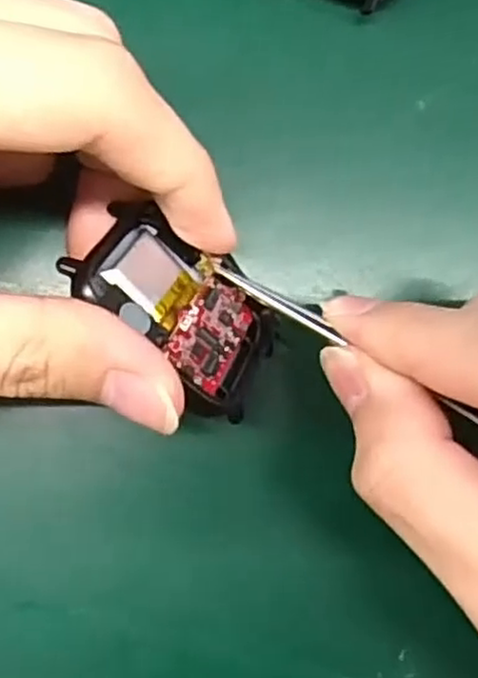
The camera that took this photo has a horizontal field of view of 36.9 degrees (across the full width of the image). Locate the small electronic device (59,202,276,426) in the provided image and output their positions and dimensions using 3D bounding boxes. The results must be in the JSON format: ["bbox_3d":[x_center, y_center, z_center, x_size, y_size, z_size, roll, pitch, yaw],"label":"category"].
[{"bbox_3d":[-0.013,-0.006,0.159,0.047,0.009,0.036,43,42,-9],"label":"small electronic device"}]

